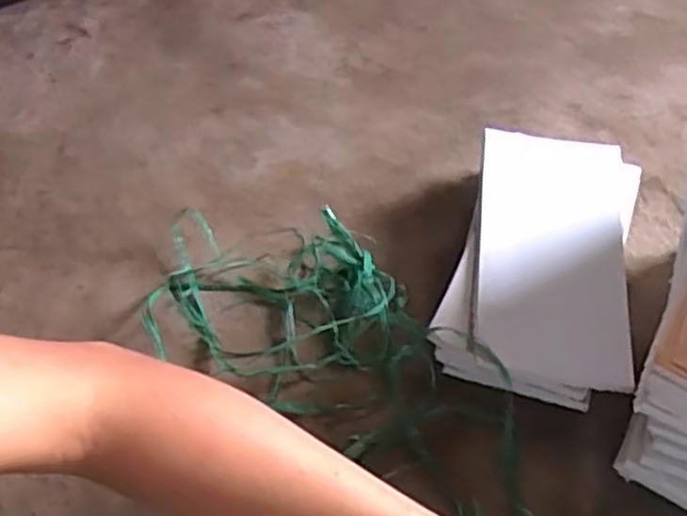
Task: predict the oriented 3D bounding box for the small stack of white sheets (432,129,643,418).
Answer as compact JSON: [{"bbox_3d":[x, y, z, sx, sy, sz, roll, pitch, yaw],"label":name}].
[{"bbox_3d":[0.195,0.008,0.695,0.161,0.079,0.281,15,54,11],"label":"small stack of white sheets"}]

